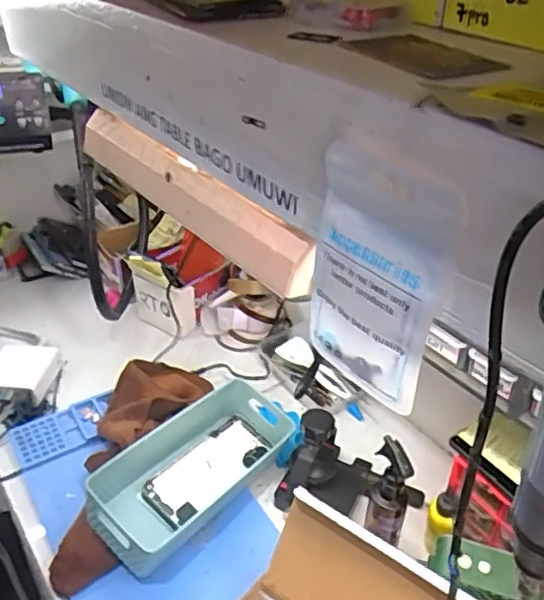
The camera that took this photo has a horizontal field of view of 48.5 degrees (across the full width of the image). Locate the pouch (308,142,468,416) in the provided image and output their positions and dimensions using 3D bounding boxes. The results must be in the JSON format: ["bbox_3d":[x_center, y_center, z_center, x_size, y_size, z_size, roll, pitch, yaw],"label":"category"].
[{"bbox_3d":[0.051,-0.007,0.307,0.007,0.130,0.081,-26,43,-33],"label":"pouch"}]

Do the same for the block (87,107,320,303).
[{"bbox_3d":[-0.072,-0.083,0.459,0.022,0.040,0.293,-24,42,-31],"label":"block"}]

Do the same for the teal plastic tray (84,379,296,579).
[{"bbox_3d":[-0.086,0.191,0.691,0.113,0.083,0.254,30,44,35],"label":"teal plastic tray"}]

